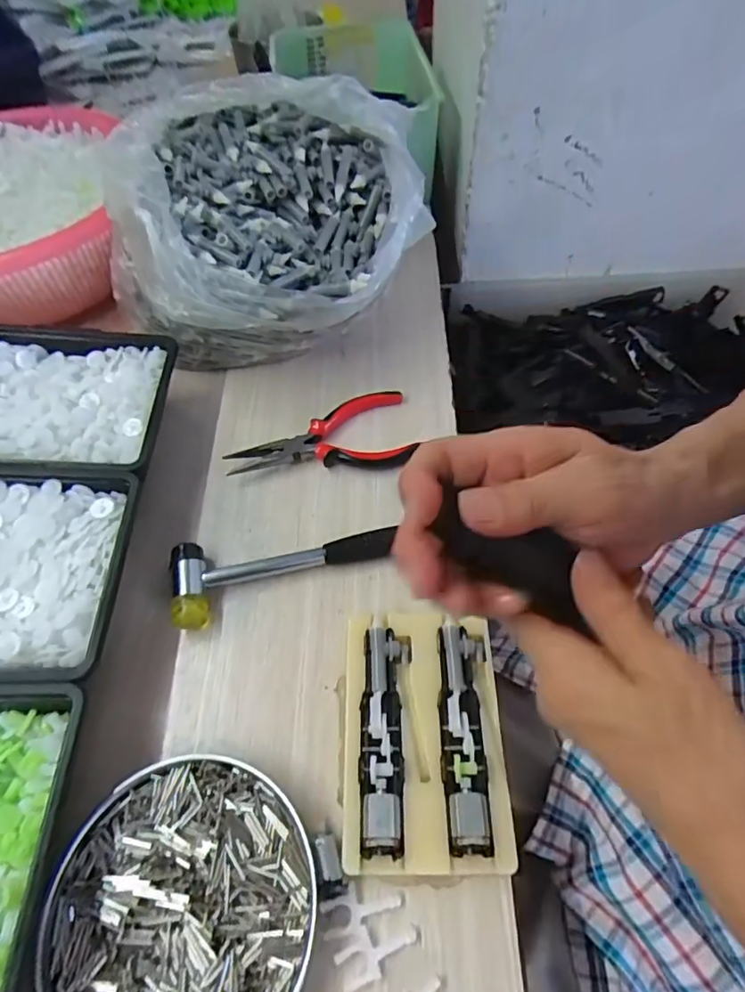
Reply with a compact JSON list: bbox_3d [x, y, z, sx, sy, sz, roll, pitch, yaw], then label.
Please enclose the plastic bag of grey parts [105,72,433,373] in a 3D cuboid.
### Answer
[{"bbox_3d":[-0.090,-0.228,0.464,0.244,0.148,0.236,15,58,13],"label":"plastic bag of grey parts"}]

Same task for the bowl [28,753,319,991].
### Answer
[{"bbox_3d":[-0.096,0.211,0.271,0.128,0.022,0.135,-1,56,2],"label":"bowl"}]

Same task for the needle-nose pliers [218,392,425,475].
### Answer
[{"bbox_3d":[-0.044,-0.051,0.444,0.148,0.013,0.076,-9,56,-3],"label":"needle-nose pliers"}]

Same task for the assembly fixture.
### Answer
[{"bbox_3d":[0.030,0.137,0.308,0.088,0.022,0.134,-1,56,2],"label":"assembly fixture"}]

